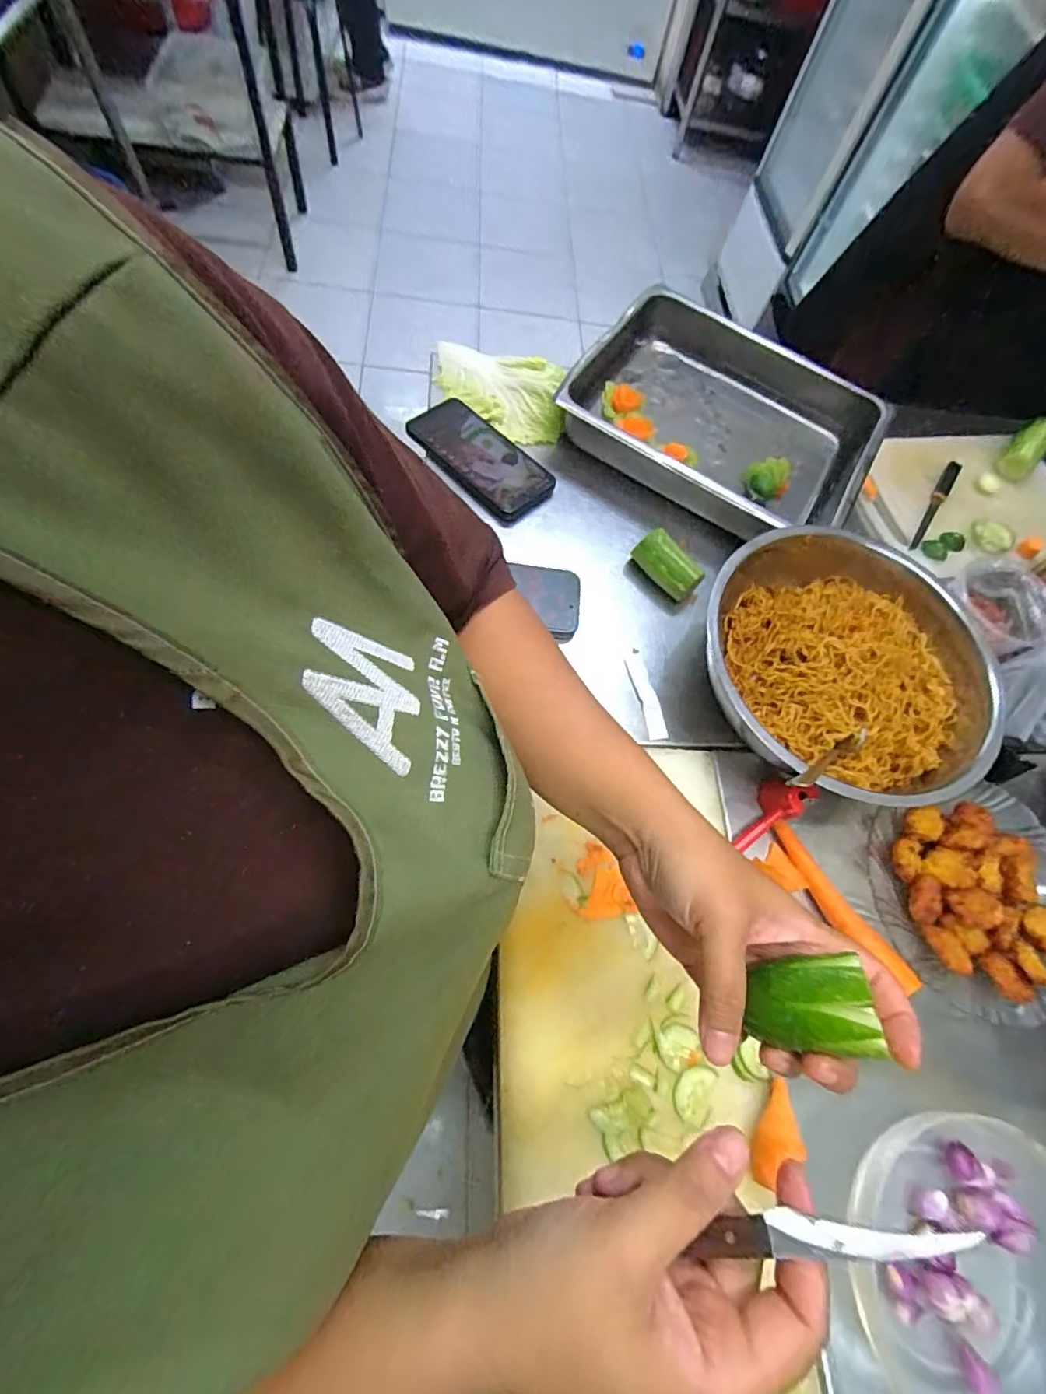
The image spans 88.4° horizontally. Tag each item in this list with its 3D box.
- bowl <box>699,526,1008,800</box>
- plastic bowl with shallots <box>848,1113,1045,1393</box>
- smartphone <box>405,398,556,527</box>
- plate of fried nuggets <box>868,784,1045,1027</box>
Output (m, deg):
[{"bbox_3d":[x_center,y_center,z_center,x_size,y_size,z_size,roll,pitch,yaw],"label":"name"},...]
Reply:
[{"bbox_3d":[0.309,-0.025,0.490,0.274,0.076,0.263,3,67,-7],"label":"bowl"},{"bbox_3d":[0.304,0.374,0.360,0.183,0.068,0.163,-21,72,-16],"label":"plastic bowl with shallots"},{"bbox_3d":[-0.047,-0.260,0.583,0.166,0.011,0.097,41,64,7],"label":"smartphone"},{"bbox_3d":[0.384,0.170,0.452,0.174,0.037,0.165,3,67,-7],"label":"plate of fried nuggets"}]

